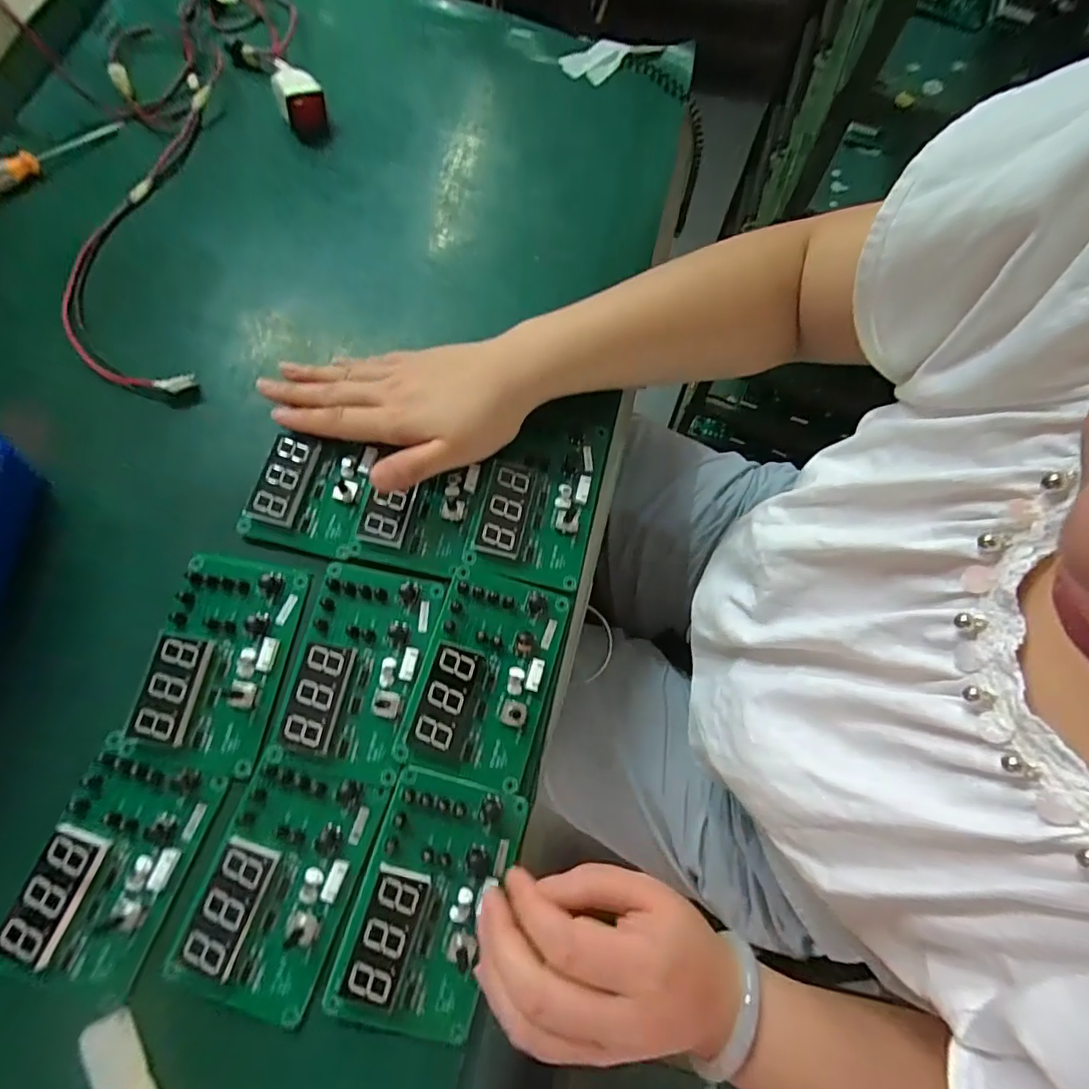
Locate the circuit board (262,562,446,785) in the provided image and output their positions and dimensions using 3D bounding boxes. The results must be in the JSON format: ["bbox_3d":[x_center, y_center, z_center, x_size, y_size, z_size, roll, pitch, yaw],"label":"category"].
[{"bbox_3d":[-0.112,0.073,0.324,0.072,0.010,0.121,11,73,2],"label":"circuit board"}]

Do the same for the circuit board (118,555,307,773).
[{"bbox_3d":[-0.196,0.067,0.324,0.076,0.011,0.121,11,73,2],"label":"circuit board"}]

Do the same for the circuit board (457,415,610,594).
[{"bbox_3d":[-0.004,-0.036,0.358,0.073,0.015,0.115,13,73,3],"label":"circuit board"}]

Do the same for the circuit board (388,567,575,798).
[{"bbox_3d":[-0.036,0.077,0.328,0.077,0.018,0.120,16,73,4],"label":"circuit board"}]

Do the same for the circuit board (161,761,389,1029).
[{"bbox_3d":[-0.143,0.181,0.289,0.073,0.011,0.115,17,73,4],"label":"circuit board"}]

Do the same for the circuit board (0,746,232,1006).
[{"bbox_3d":[-0.233,0.173,0.290,0.074,0.009,0.110,15,73,3],"label":"circuit board"}]

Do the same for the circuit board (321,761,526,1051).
[{"bbox_3d":[-0.060,0.191,0.294,0.075,0.011,0.119,21,71,-11],"label":"circuit board"}]

